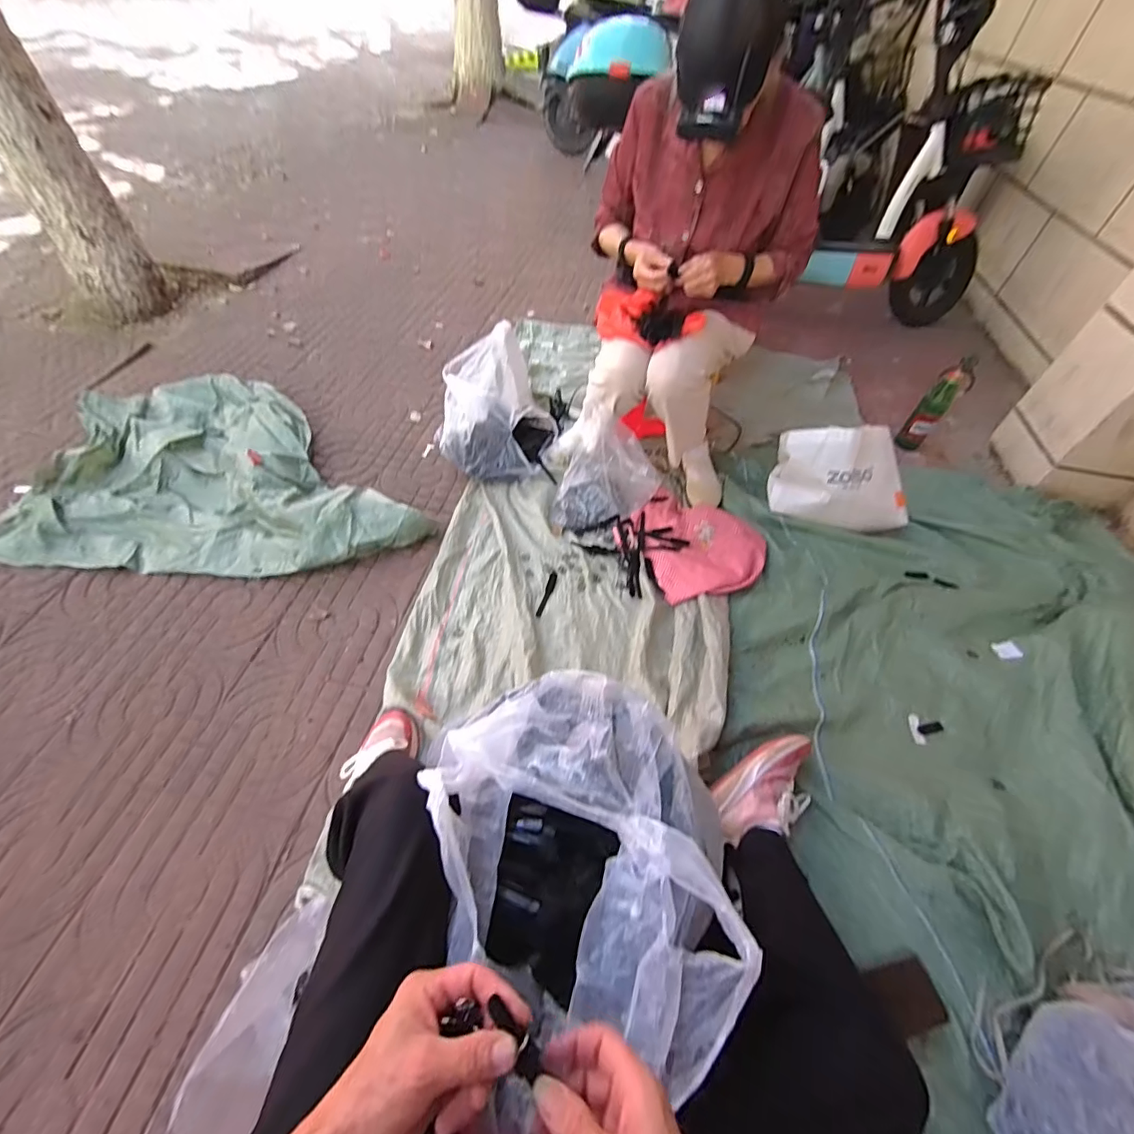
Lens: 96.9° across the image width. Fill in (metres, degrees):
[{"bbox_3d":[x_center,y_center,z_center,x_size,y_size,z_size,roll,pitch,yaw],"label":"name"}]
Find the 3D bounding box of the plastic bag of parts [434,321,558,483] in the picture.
[{"bbox_3d":[-0.201,-0.434,1.382,0.316,0.238,0.352,-12,53,-14],"label":"plastic bag of parts"}]

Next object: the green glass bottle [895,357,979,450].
[{"bbox_3d":[1.076,-0.467,1.468,0.085,0.292,0.065,34,57,22],"label":"green glass bottle"}]

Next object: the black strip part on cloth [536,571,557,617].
[{"bbox_3d":[-0.044,0.061,1.143,0.019,0.006,0.132,13,51,7],"label":"black strip part on cloth"}]

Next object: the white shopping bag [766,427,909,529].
[{"bbox_3d":[0.670,-0.206,1.206,0.322,0.210,0.151,14,52,6],"label":"white shopping bag"}]

